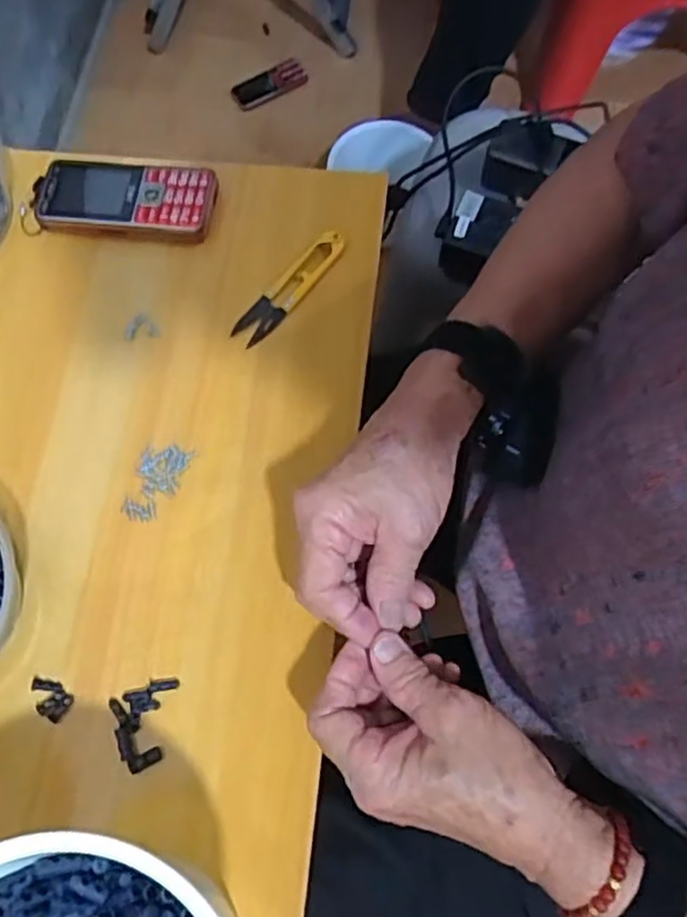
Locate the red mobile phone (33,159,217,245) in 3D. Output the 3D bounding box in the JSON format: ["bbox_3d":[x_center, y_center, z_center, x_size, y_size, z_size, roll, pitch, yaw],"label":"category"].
[{"bbox_3d":[-0.163,-0.193,0.517,0.135,0.019,0.059,5,71,3],"label":"red mobile phone"}]

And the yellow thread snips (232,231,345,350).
[{"bbox_3d":[-0.038,-0.123,0.499,0.023,0.008,0.104,37,76,13],"label":"yellow thread snips"}]

